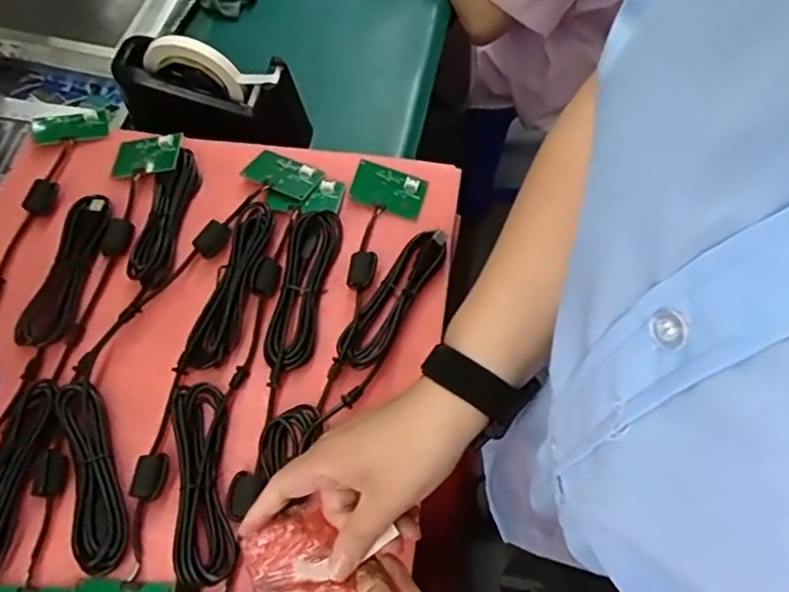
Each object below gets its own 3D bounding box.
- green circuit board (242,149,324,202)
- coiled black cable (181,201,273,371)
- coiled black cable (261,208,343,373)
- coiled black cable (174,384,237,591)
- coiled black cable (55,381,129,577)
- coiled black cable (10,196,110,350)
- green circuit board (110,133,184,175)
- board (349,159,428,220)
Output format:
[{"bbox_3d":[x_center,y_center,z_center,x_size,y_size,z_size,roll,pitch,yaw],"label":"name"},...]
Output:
[{"bbox_3d":[-0.108,-0.118,0.588,0.068,0.007,0.041,26,67,12],"label":"green circuit board"},{"bbox_3d":[-0.139,-0.012,0.528,0.035,0.016,0.156,12,65,6],"label":"coiled black cable"},{"bbox_3d":[-0.079,-0.010,0.530,0.040,0.018,0.152,11,65,6],"label":"coiled black cable"},{"bbox_3d":[-0.144,0.137,0.458,0.038,0.014,0.146,-9,64,-4],"label":"coiled black cable"},{"bbox_3d":[-0.226,0.129,0.455,0.031,0.021,0.145,-20,65,-9],"label":"coiled black cable"},{"bbox_3d":[-0.288,-0.027,0.531,0.036,0.020,0.148,8,64,4],"label":"coiled black cable"},{"bbox_3d":[-0.243,-0.137,0.597,0.073,0.012,0.040,-4,63,16],"label":"green circuit board"},{"bbox_3d":[-0.005,-0.104,0.583,0.068,0.006,0.043,17,65,9],"label":"board"}]

